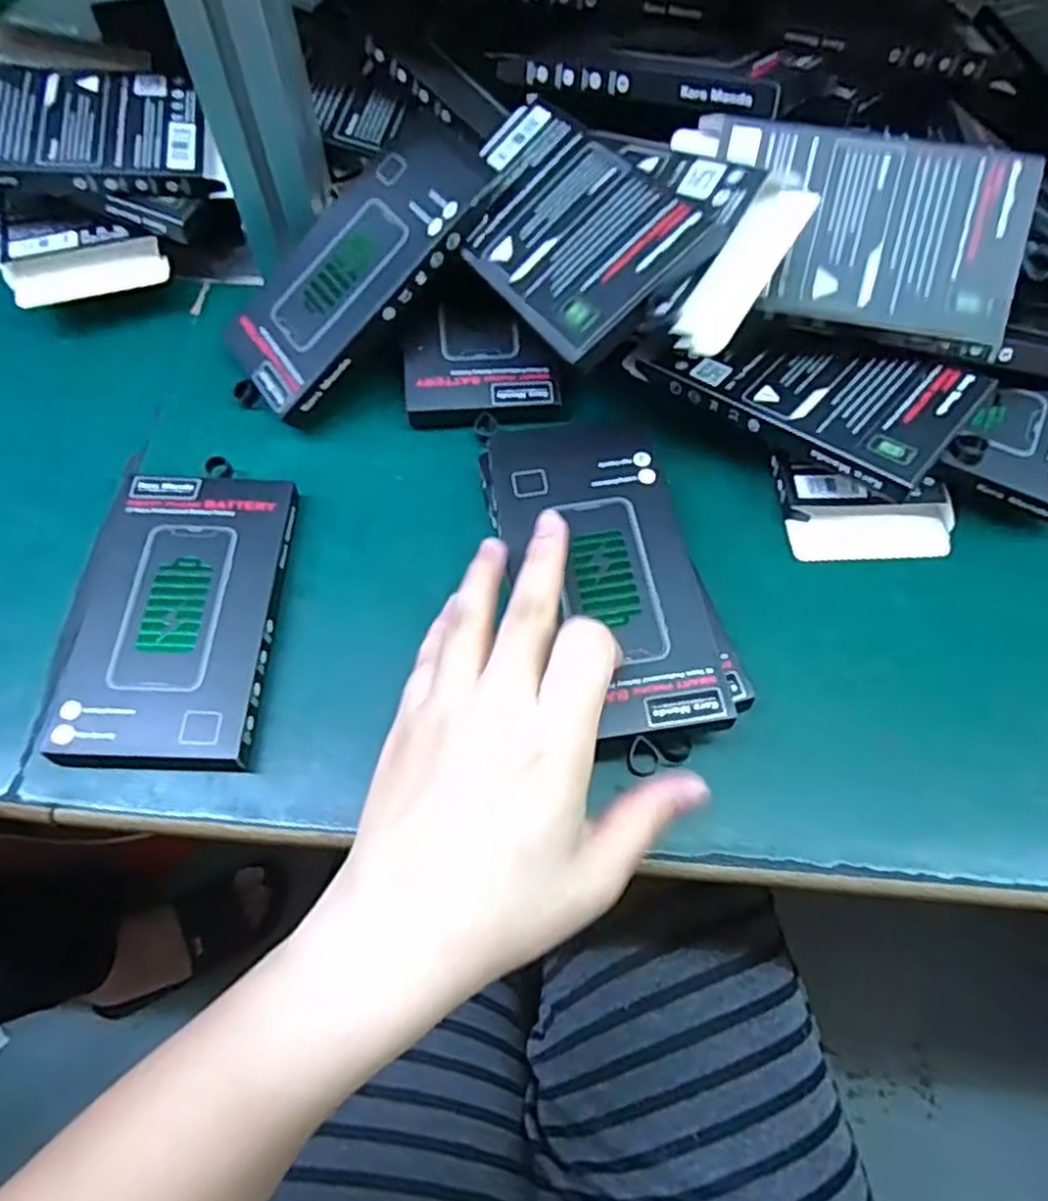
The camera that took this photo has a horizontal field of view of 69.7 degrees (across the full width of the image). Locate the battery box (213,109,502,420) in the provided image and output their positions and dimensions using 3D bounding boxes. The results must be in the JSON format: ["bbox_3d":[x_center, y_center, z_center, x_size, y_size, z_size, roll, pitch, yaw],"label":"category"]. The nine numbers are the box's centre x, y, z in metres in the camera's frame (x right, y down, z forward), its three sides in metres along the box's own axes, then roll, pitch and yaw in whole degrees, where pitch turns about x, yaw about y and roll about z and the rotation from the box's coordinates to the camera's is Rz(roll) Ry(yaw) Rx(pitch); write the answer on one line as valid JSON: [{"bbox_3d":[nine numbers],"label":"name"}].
[{"bbox_3d":[-0.084,-0.161,0.377,0.155,0.021,0.081,-44,66,9],"label":"battery box"}]

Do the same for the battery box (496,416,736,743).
[{"bbox_3d":[0.039,-0.018,0.324,0.076,0.012,0.161,-19,64,-9],"label":"battery box"}]

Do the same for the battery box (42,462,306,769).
[{"bbox_3d":[-0.149,0.003,0.329,0.081,0.016,0.140,2,65,0],"label":"battery box"}]

